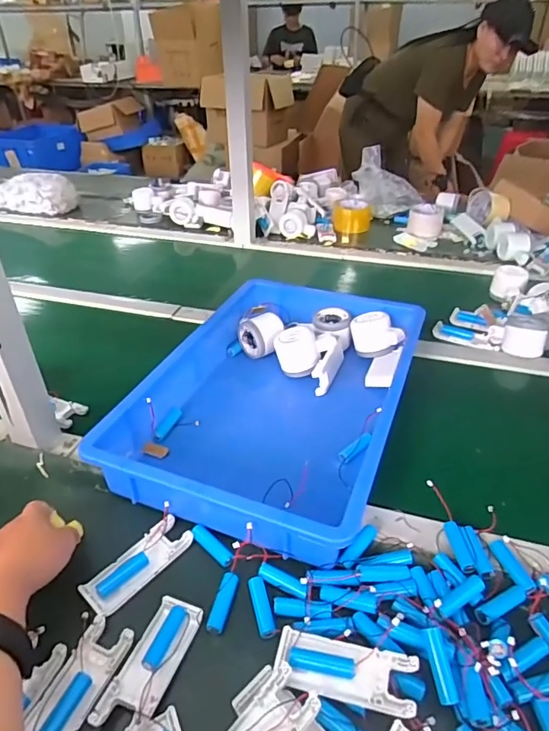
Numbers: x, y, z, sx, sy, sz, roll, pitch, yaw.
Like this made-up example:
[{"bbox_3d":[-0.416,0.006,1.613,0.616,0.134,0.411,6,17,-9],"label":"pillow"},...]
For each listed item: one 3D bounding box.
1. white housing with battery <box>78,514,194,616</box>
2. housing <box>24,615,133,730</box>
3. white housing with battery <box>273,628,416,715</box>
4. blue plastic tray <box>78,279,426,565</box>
[{"bbox_3d":[-0.129,0.189,0.463,0.039,0.014,0.103,29,46,34],"label":"white housing with battery"},{"bbox_3d":[-0.154,0.253,0.379,0.042,0.015,0.103,11,38,16],"label":"housing"},{"bbox_3d":[0.054,0.235,0.374,0.103,0.025,0.039,8,37,12],"label":"white housing with battery"},{"bbox_3d":[0.014,0.023,0.630,0.285,0.073,0.440,13,38,17],"label":"blue plastic tray"}]

